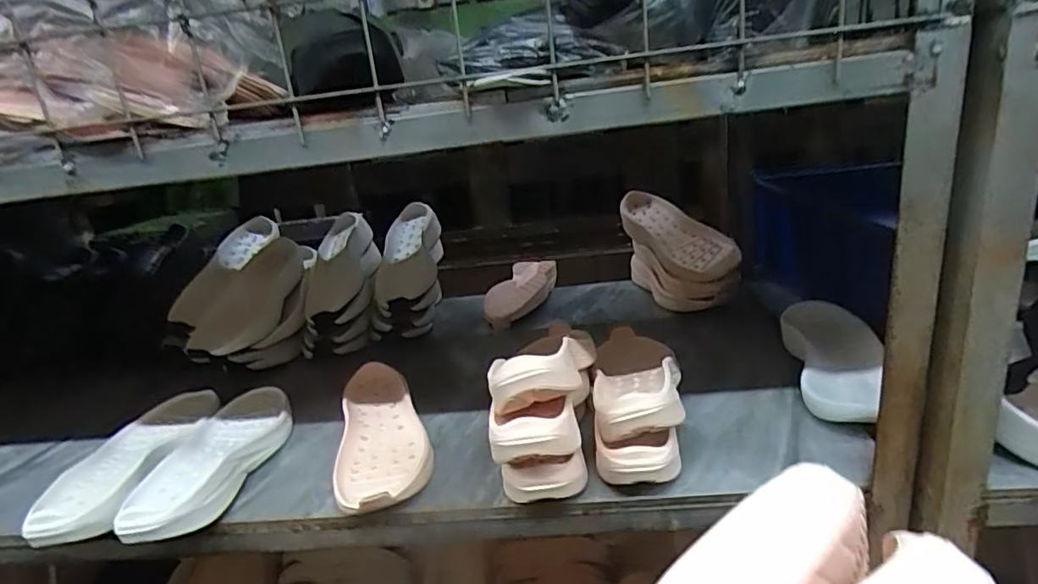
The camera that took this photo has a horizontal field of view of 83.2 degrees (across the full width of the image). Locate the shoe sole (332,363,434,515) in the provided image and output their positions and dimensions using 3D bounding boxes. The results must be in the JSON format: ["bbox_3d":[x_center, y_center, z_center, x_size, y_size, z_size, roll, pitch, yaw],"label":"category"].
[{"bbox_3d":[-0.165,0.164,0.688,0.102,0.033,0.280,-12,22,-13],"label":"shoe sole"}]

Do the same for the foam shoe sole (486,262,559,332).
[{"bbox_3d":[0.005,0.003,1.111,0.111,0.053,0.242,-1,22,15],"label":"foam shoe sole"}]

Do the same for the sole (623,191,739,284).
[{"bbox_3d":[0.282,-0.097,1.056,0.105,0.055,0.275,-43,46,-1],"label":"sole"}]

